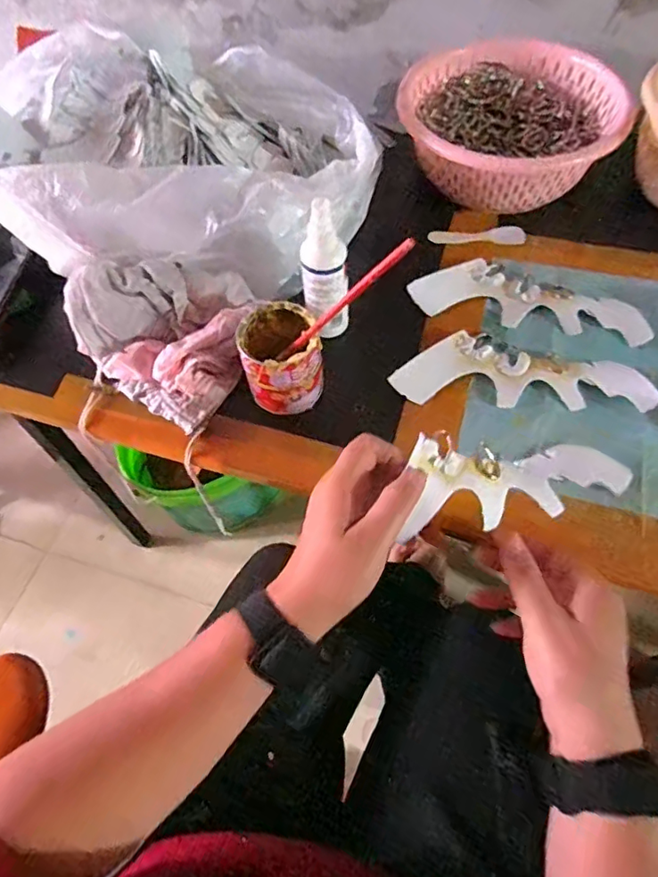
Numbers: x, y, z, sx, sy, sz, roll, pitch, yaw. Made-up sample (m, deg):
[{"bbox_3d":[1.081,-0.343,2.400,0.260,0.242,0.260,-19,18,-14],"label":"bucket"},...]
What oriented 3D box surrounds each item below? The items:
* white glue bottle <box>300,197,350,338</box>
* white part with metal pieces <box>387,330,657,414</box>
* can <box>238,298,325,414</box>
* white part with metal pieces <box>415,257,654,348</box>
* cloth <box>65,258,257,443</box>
[{"bbox_3d":[-0.003,-0.133,0.452,0.037,0.122,0.029,-5,60,0],"label":"white glue bottle"},{"bbox_3d":[0.165,-0.058,0.462,0.207,0.010,0.075,8,61,7],"label":"white part with metal pieces"},{"bbox_3d":[-0.039,-0.066,0.445,0.061,0.068,0.064,-1,60,2],"label":"can"},{"bbox_3d":[0.187,-0.135,0.508,0.206,0.017,0.075,13,62,10],"label":"white part with metal pieces"},{"bbox_3d":[-0.144,-0.097,0.466,0.151,0.032,0.134,29,88,-1],"label":"cloth"}]

